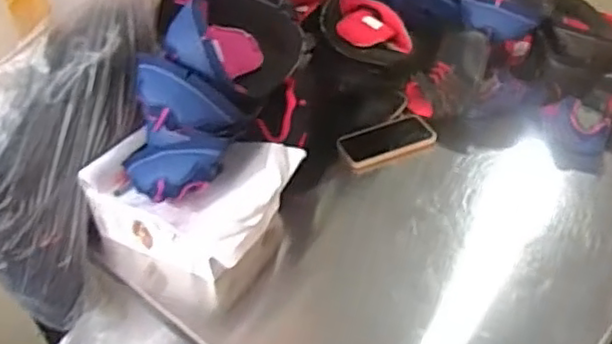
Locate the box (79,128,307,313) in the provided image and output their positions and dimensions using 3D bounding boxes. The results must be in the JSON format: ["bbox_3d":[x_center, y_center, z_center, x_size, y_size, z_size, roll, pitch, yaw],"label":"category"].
[{"bbox_3d":[-0.165,0.065,0.984,0.276,0.185,0.183,17,45,25],"label":"box"}]

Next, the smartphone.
[{"bbox_3d":[0.139,-0.055,1.137,0.161,0.015,0.067,-17,66,-9],"label":"smartphone"}]

